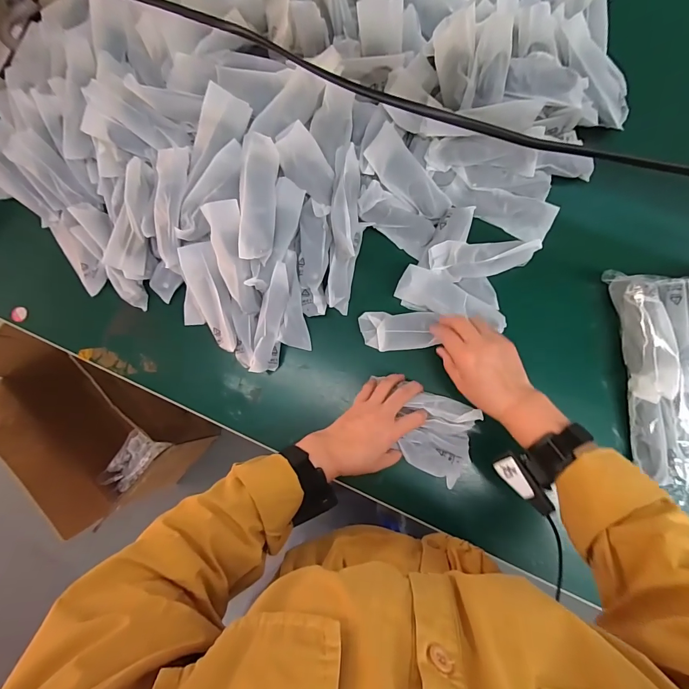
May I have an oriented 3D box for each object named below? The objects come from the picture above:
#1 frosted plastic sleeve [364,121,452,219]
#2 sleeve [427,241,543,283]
[{"bbox_3d":[0.088,-0.225,0.503,0.138,0.016,0.053,36,87,-24],"label":"frosted plastic sleeve"},{"bbox_3d":[0.191,-0.118,0.507,0.144,0.015,0.050,-4,82,6],"label":"sleeve"}]

